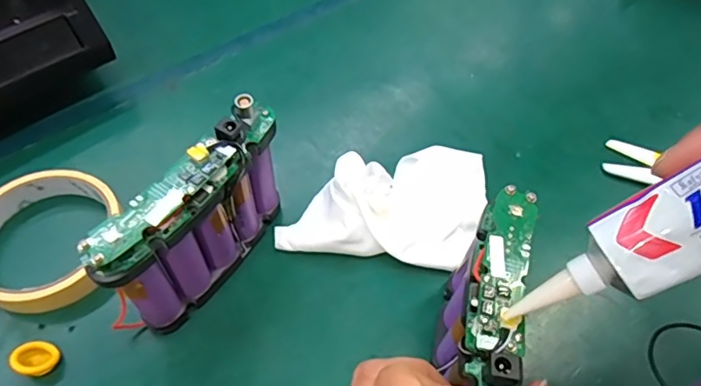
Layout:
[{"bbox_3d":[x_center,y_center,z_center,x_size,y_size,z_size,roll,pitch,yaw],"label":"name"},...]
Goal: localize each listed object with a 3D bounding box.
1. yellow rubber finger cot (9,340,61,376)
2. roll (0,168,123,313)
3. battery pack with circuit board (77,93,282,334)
[{"bbox_3d":[-0.169,0.089,0.286,0.020,0.013,0.019,1,55,-1],"label":"yellow rubber finger cot"},{"bbox_3d":[-0.187,0.026,0.320,0.081,0.024,0.088,1,55,-1],"label":"roll"},{"bbox_3d":[-0.077,0.015,0.286,0.024,0.094,0.119,29,59,17],"label":"battery pack with circuit board"}]

